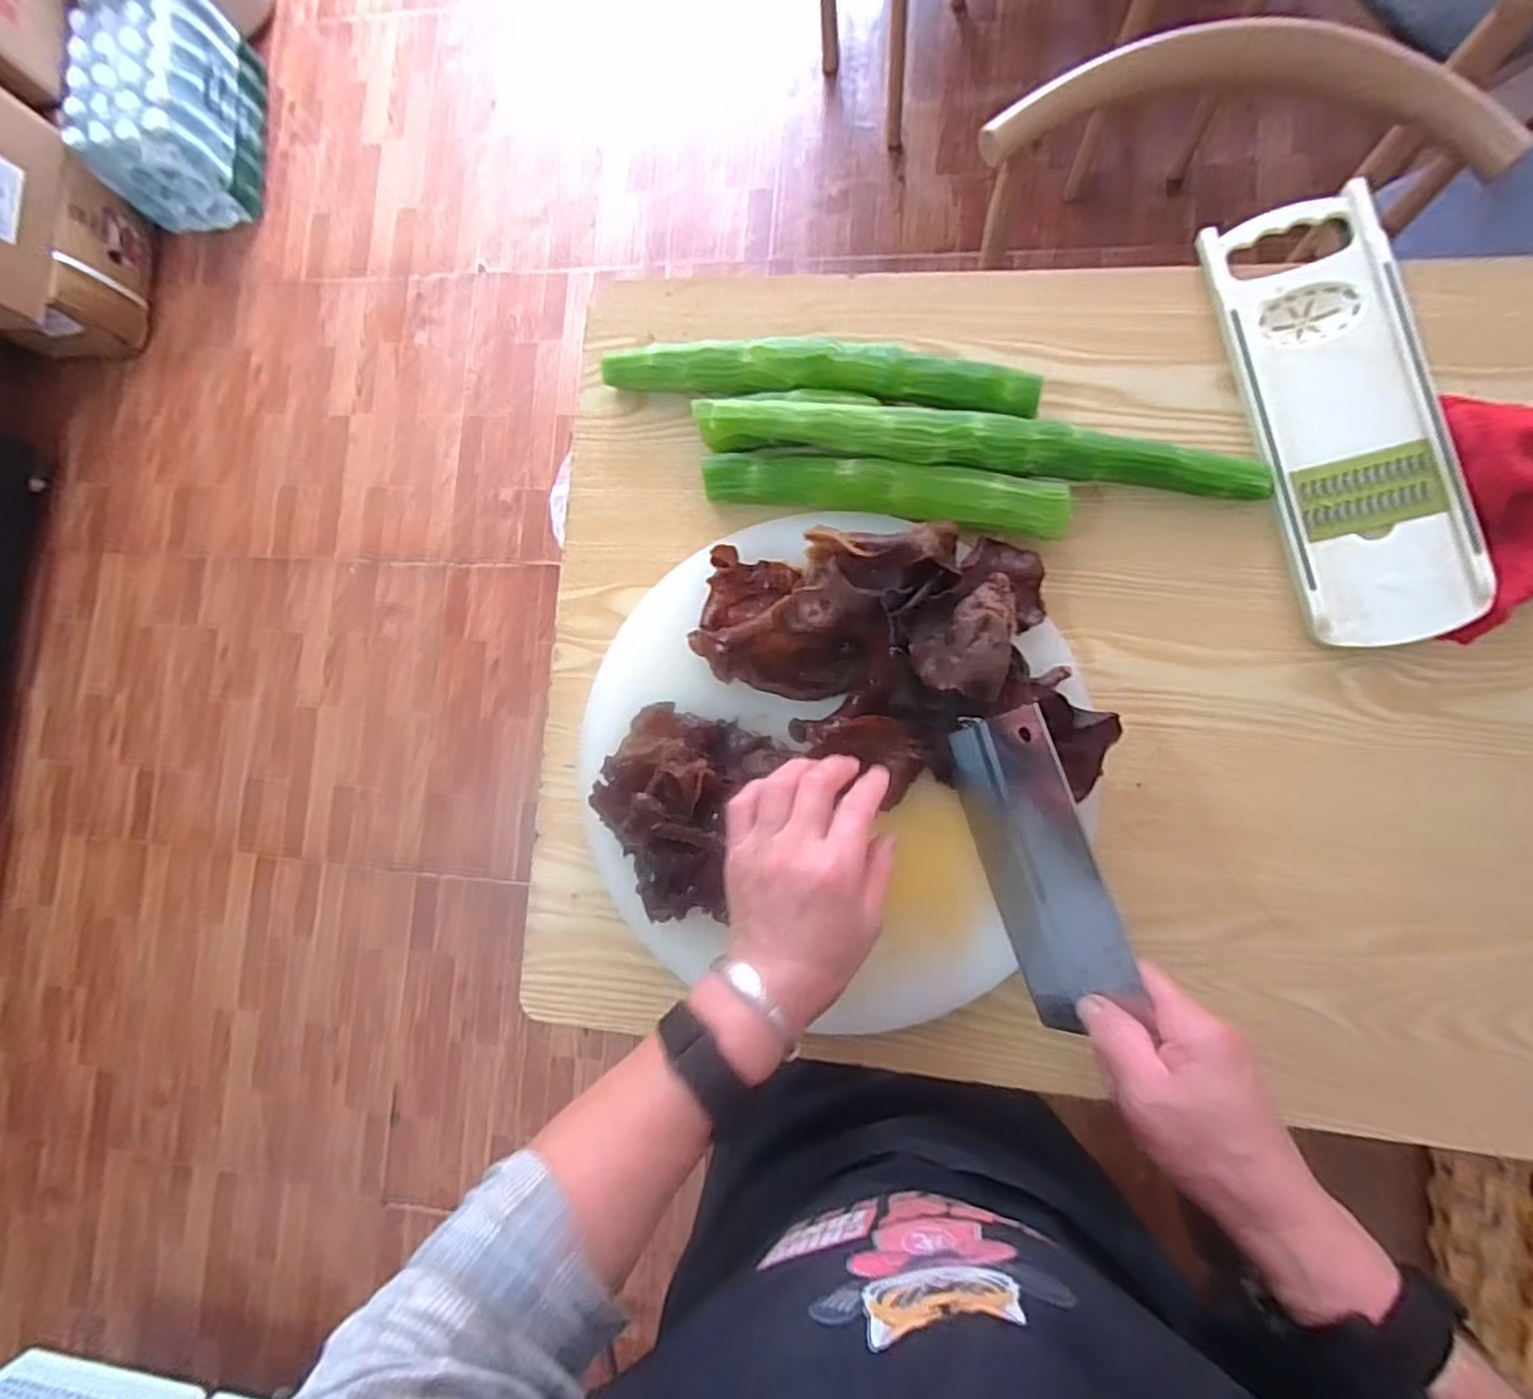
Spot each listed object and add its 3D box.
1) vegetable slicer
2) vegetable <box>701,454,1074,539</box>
[{"bbox_3d":[0.393,-0.193,0.487,0.103,0.030,0.308,-11,84,7],"label":"vegetable slicer"},{"bbox_3d":[0.084,-0.149,0.522,0.255,0.046,0.037,9,87,9],"label":"vegetable"}]

